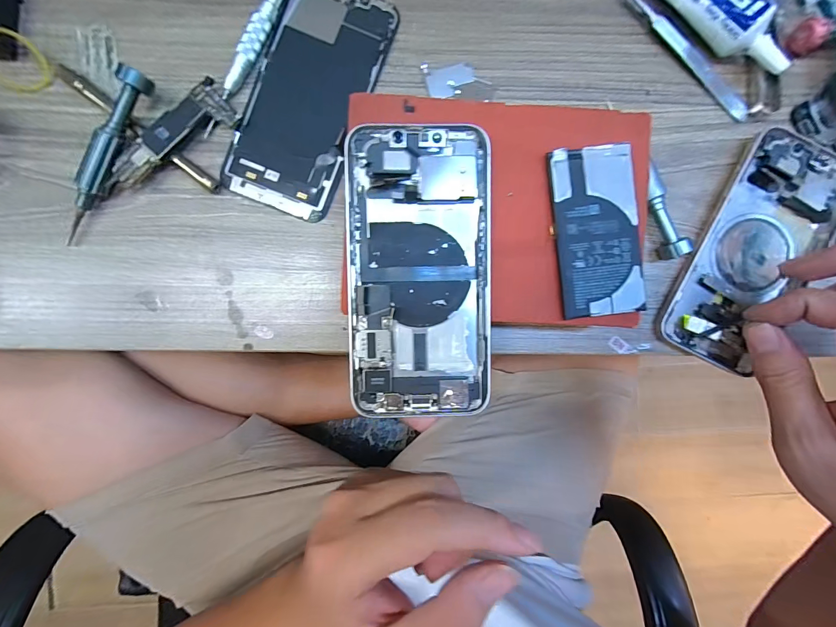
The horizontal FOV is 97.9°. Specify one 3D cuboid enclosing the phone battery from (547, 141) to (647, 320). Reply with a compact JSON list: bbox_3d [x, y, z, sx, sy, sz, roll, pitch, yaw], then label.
[{"bbox_3d":[0.094,-0.043,0.189,0.043,0.004,0.086,-7,92,-2],"label":"phone battery"}]

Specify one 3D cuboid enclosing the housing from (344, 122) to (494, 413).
[{"bbox_3d":[0.001,-0.020,0.187,0.072,0.008,0.145,-1,91,-2],"label":"housing"}]

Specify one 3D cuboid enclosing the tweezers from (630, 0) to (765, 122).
[{"bbox_3d":[0.170,-0.164,0.228,0.115,0.008,0.012,42,91,-3],"label":"tweezers"}]

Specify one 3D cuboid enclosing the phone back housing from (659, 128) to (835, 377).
[{"bbox_3d":[0.212,-0.040,0.228,0.070,0.011,0.149,31,93,-3],"label":"phone back housing"}]

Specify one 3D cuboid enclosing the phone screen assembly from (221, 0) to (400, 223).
[{"bbox_3d":[-0.065,-0.132,0.223,0.065,0.004,0.140,22,92,-3],"label":"phone screen assembly"}]

